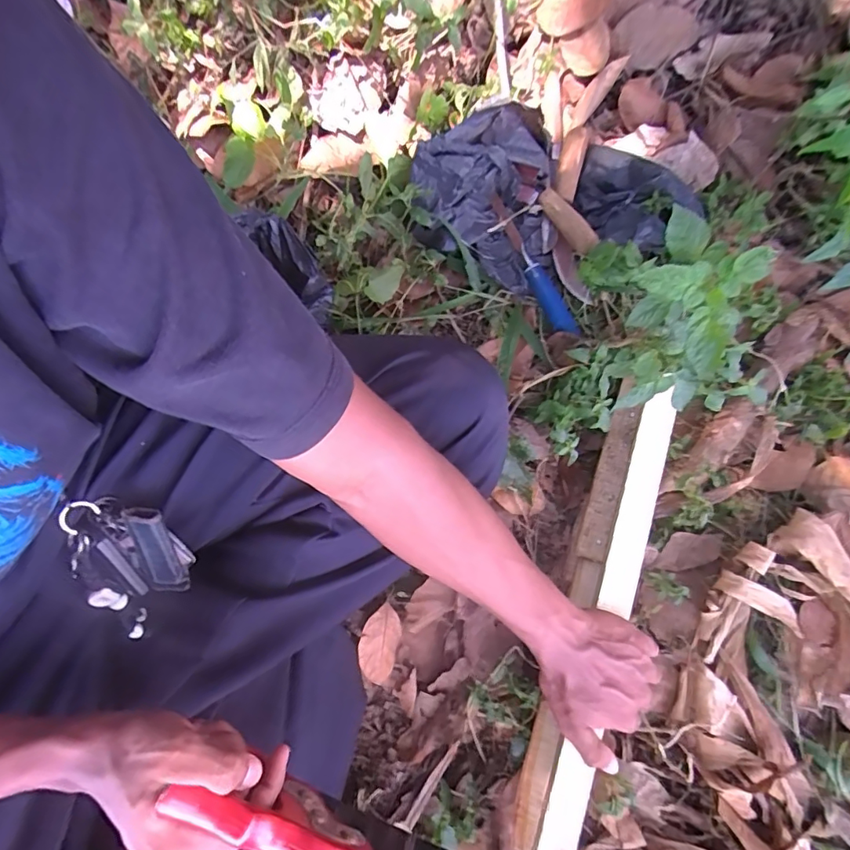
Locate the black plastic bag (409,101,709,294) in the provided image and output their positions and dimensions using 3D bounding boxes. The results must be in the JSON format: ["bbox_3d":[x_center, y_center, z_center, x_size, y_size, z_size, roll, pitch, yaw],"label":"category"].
[{"bbox_3d":[0.140,-0.254,0.548,0.302,0.101,0.154,-11,76,-3],"label":"black plastic bag"}]

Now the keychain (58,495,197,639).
[{"bbox_3d":[-0.227,0.118,0.398,0.076,0.032,0.129,-8,119,-1],"label":"keychain"}]

